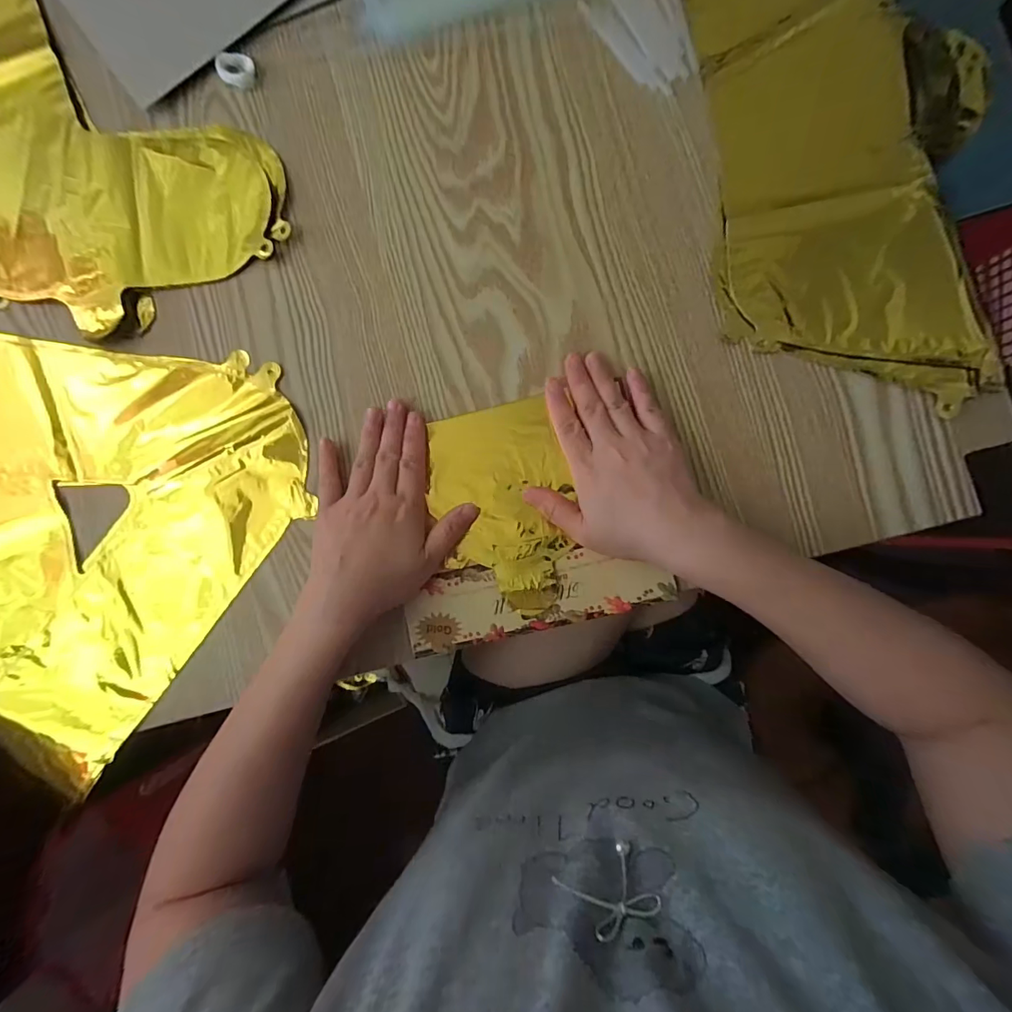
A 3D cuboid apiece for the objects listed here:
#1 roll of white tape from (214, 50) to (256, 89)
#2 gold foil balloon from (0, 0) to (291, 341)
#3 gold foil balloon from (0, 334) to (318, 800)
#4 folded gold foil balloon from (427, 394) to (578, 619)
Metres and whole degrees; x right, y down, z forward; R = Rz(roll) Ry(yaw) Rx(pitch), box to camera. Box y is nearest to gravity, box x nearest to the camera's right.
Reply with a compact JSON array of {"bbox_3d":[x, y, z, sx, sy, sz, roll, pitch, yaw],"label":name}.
[{"bbox_3d":[-0.205,-0.332,0.354,0.026,0.008,0.025,0,88,3],"label":"roll of white tape"},{"bbox_3d":[-0.354,-0.329,0.361,0.239,0.009,0.407,-28,87,2],"label":"gold foil balloon"},{"bbox_3d":[-0.346,-0.023,0.350,0.339,0.009,0.311,39,90,4],"label":"gold foil balloon"},{"bbox_3d":[0.000,0.002,0.334,0.096,0.008,0.148,-15,87,2],"label":"folded gold foil balloon"}]

